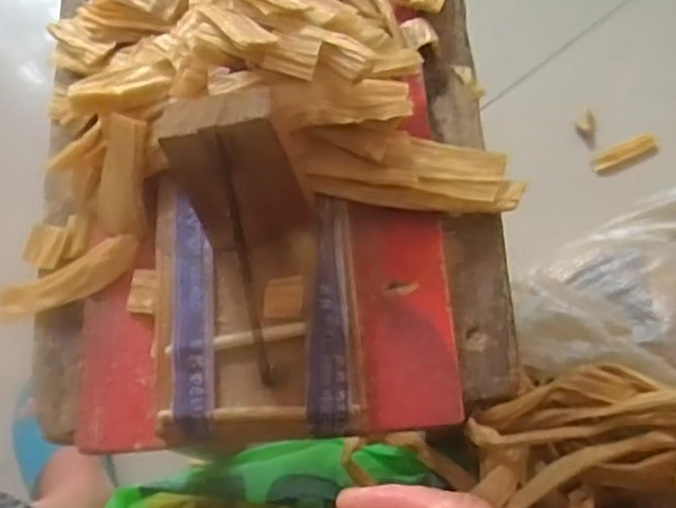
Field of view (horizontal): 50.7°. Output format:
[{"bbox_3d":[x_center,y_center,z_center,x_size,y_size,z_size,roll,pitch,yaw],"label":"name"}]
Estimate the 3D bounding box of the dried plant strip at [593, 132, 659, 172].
[{"bbox_3d":[0.333,-0.119,0.822,0.078,0.011,0.023,-20,68,-5],"label":"dried plant strip"}]

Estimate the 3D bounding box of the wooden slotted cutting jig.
[{"bbox_3d":[-0.037,0.009,0.278,0.086,0.080,0.116,-6,67,1],"label":"wooden slotted cutting jig"}]

